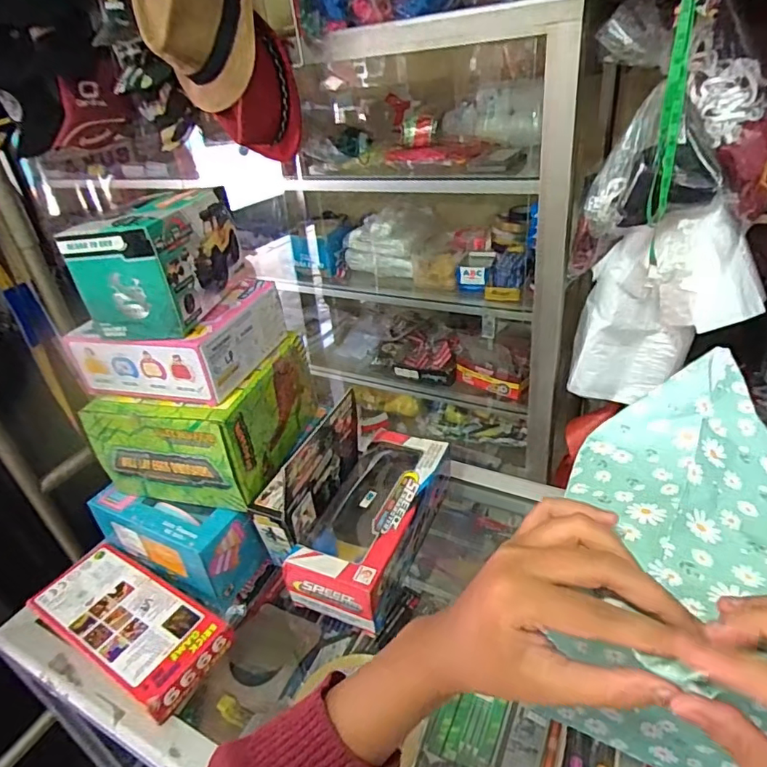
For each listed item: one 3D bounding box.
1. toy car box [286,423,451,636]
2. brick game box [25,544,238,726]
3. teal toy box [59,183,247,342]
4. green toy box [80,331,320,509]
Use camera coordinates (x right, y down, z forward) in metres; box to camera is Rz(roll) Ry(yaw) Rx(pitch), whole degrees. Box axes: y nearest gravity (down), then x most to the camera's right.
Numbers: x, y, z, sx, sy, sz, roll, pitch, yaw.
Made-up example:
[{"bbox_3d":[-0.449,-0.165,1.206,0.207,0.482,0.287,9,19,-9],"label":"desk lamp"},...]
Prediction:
[{"bbox_3d":[-0.005,0.126,0.511,0.091,0.048,0.208,9,37,23],"label":"toy car box"},{"bbox_3d":[-0.222,0.204,0.452,0.187,0.020,0.078,15,39,30],"label":"brick game box"},{"bbox_3d":[-0.188,-0.108,0.441,0.078,0.086,0.132,1,34,12],"label":"teal toy box"},{"bbox_3d":[-0.169,0.026,0.513,0.141,0.097,0.162,4,35,17],"label":"green toy box"}]

